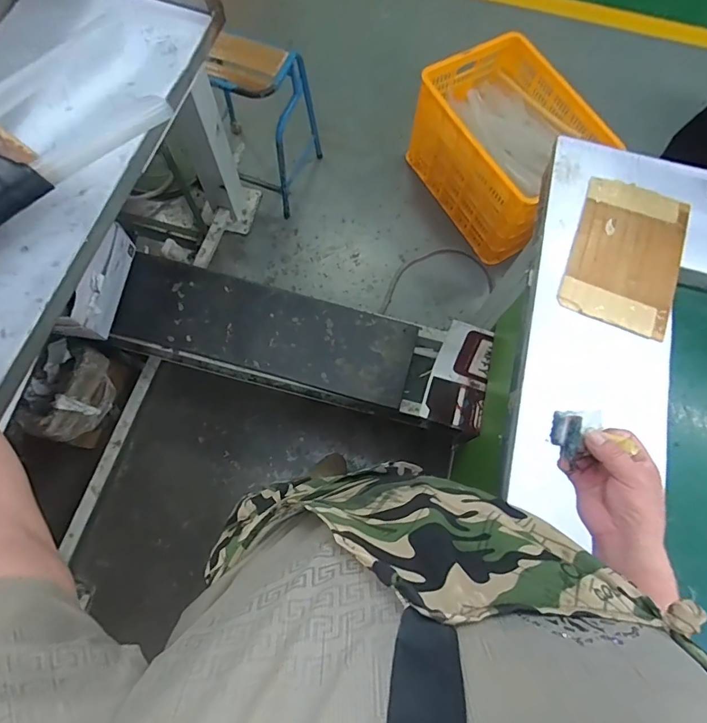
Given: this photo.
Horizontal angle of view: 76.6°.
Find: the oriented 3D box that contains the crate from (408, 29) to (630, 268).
[{"bbox_3d":[0.528,-0.769,1.625,0.422,0.376,0.643,-31,77,-10],"label":"crate"}]

